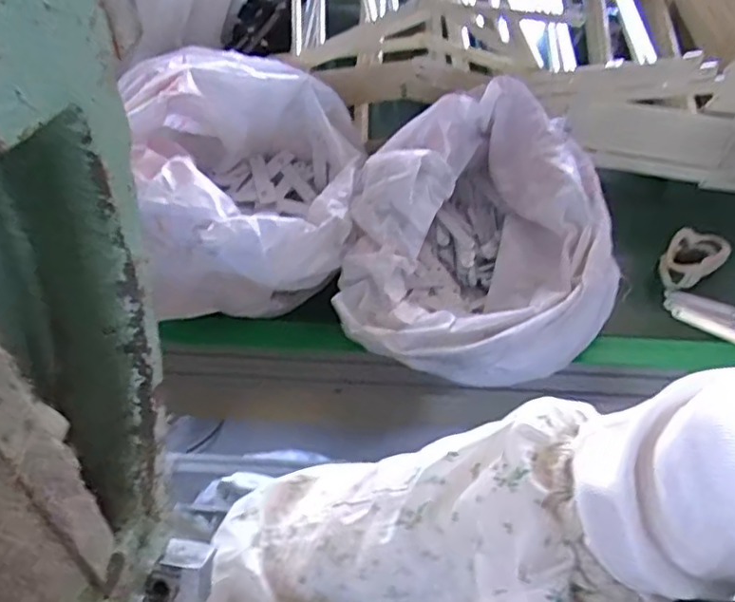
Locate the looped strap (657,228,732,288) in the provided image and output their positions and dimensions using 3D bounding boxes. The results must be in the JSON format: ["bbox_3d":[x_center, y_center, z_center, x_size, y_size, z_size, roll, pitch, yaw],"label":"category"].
[{"bbox_3d":[0.425,-0.057,0.828,0.065,0.042,0.104,32,53,24],"label":"looped strap"}]

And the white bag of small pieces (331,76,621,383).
[{"bbox_3d":[0.120,-0.089,0.756,0.303,0.166,0.357,-2,48,-5],"label":"white bag of small pieces"}]

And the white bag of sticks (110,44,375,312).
[{"bbox_3d":[-0.150,-0.151,0.751,0.267,0.191,0.305,5,47,2],"label":"white bag of sticks"}]

